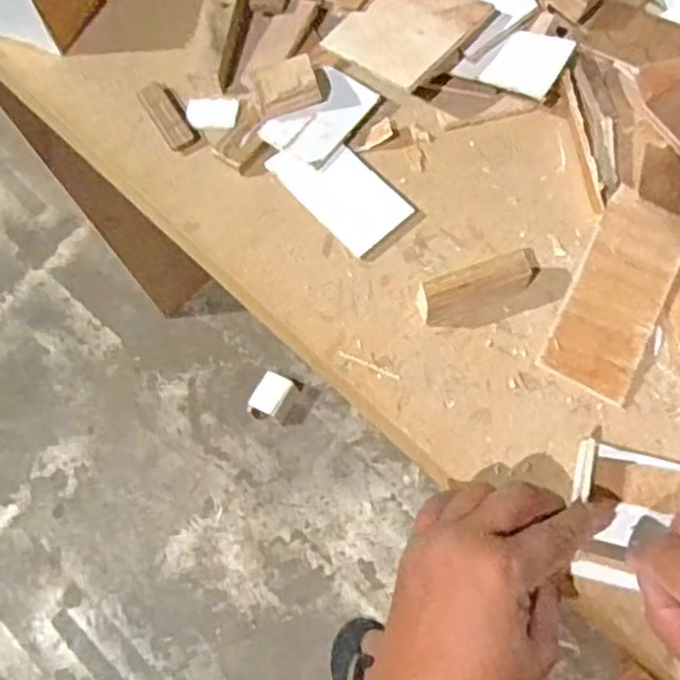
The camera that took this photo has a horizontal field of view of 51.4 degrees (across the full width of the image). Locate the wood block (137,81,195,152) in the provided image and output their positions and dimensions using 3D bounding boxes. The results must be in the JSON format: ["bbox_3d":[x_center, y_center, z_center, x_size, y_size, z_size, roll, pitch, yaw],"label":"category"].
[{"bbox_3d":[-0.126,-0.163,0.515,0.021,0.008,0.062,-32,67,-6],"label":"wood block"}]

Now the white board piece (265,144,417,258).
[{"bbox_3d":[0.000,-0.103,0.477,0.049,0.005,0.095,-40,68,-9],"label":"white board piece"}]

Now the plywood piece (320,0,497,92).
[{"bbox_3d":[0.046,-0.217,0.494,0.082,0.008,0.095,-45,56,-4],"label":"plywood piece"}]

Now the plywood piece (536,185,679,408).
[{"bbox_3d":[0.168,-0.028,0.425,0.055,0.006,0.125,27,79,7],"label":"plywood piece"}]

